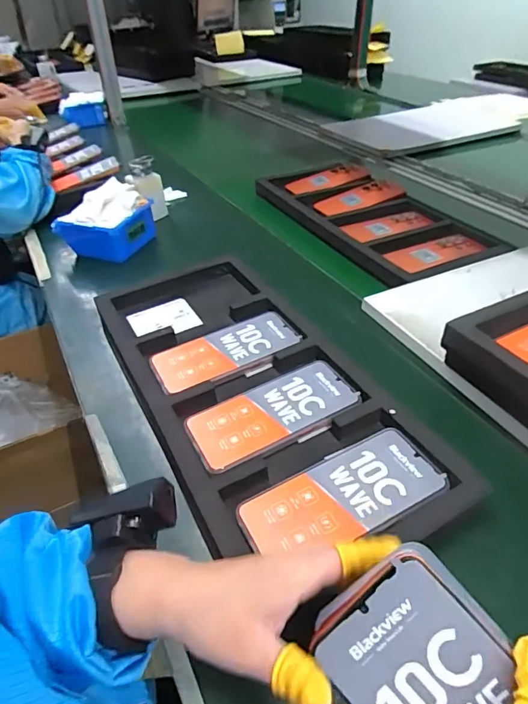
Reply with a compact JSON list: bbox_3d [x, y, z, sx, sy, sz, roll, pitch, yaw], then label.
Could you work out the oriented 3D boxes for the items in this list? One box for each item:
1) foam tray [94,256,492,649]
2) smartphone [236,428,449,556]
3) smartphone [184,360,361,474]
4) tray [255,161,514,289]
[{"bbox_3d":[-0.023,0.031,0.513,0.220,0.035,0.484,-20,43,-21],"label":"foam tray"},{"bbox_3d":[0.067,0.120,0.391,0.168,0.009,0.077,-19,43,-20],"label":"smartphone"},{"bbox_3d":[0.009,0.062,0.472,0.167,0.006,0.079,-22,43,-17],"label":"smartphone"},{"bbox_3d":[0.184,-0.249,0.857,0.234,0.050,0.472,-20,43,-21],"label":"tray"}]

